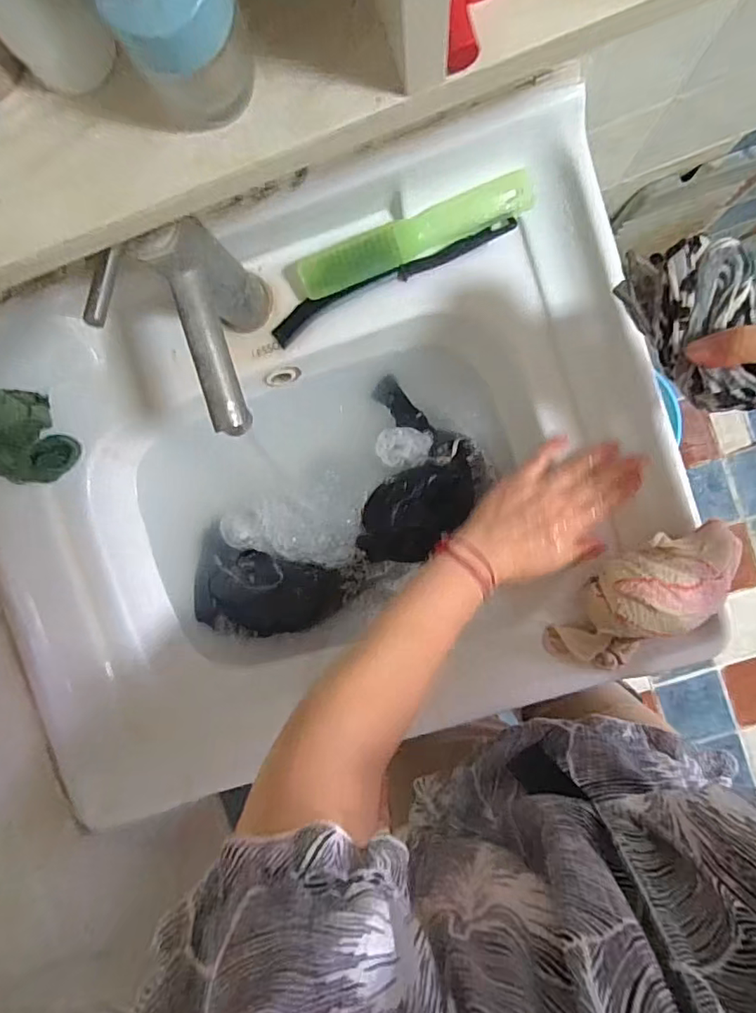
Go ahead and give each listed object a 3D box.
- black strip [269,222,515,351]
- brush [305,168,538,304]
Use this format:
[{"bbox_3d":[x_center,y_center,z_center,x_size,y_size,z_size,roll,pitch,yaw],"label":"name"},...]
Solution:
[{"bbox_3d":[0.010,-0.199,0.475,0.224,0.011,0.025,-22,93,5],"label":"black strip"},{"bbox_3d":[0.031,-0.232,0.467,0.204,0.027,0.031,-21,93,5],"label":"brush"}]

